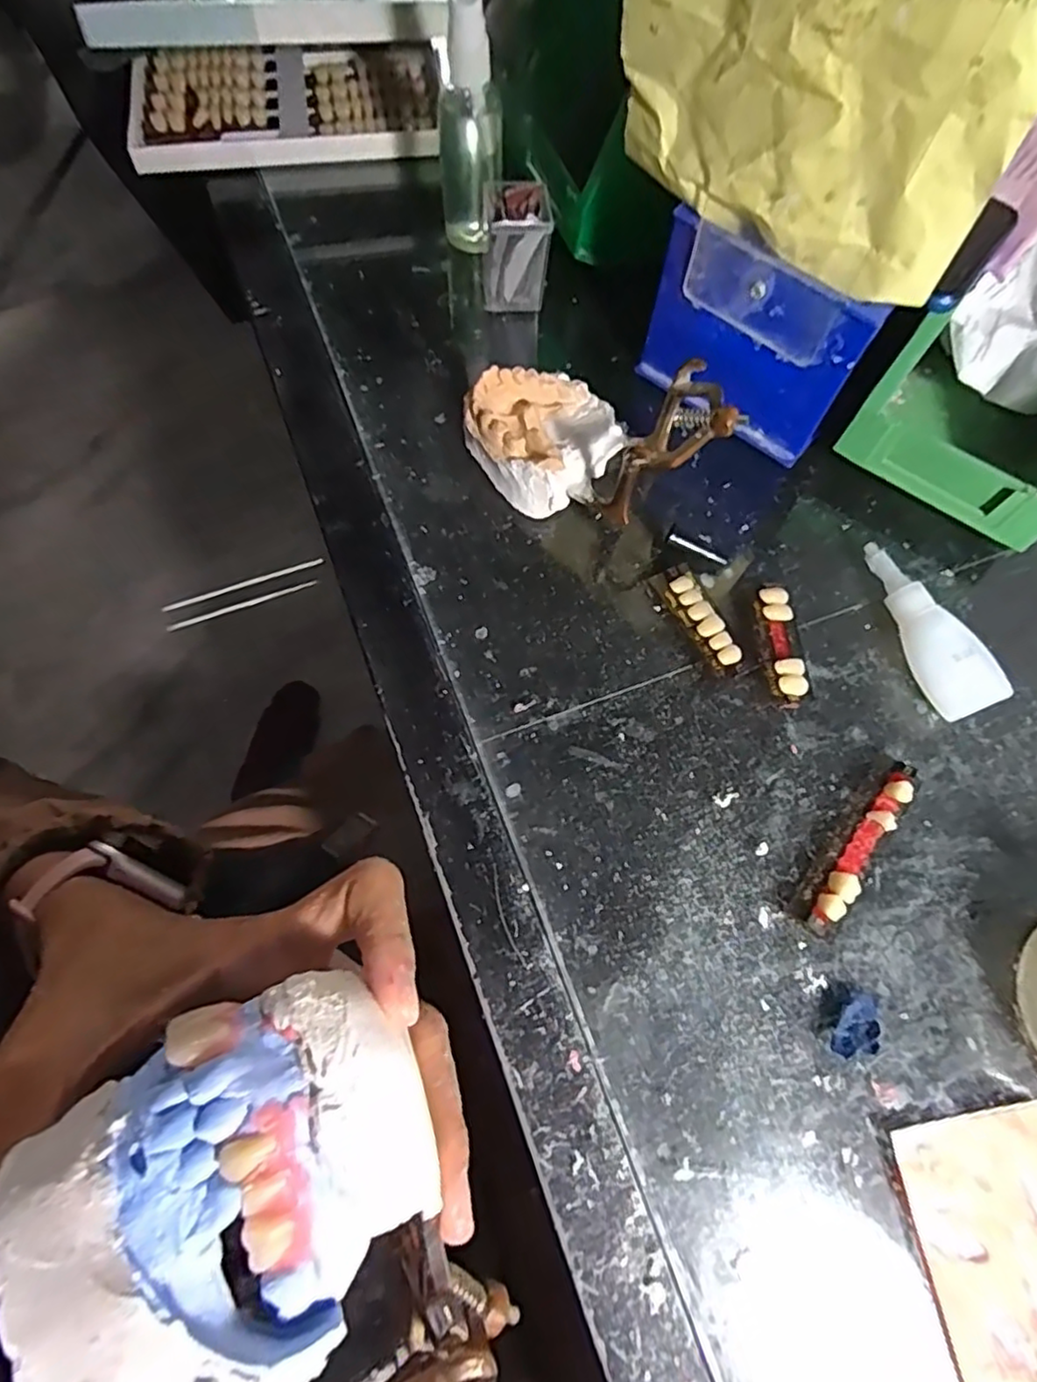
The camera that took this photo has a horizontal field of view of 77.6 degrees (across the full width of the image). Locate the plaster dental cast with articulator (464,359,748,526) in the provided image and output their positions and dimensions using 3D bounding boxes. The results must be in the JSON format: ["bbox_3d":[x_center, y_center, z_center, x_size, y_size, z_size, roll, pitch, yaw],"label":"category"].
[{"bbox_3d":[0.033,-0.124,0.307,0.123,0.061,0.075,30,71,10],"label":"plaster dental cast with articulator"}]

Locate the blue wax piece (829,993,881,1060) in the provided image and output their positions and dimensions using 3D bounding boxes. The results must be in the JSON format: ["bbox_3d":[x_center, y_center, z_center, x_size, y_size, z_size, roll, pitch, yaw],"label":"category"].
[{"bbox_3d":[0.128,0.126,0.241,0.013,0.008,0.025,32,71,10],"label":"blue wax piece"}]

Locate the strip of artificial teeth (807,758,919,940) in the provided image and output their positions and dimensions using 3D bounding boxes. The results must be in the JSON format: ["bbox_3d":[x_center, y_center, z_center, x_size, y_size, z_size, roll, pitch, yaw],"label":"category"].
[{"bbox_3d":[0.141,0.064,0.264,0.011,0.011,0.082,37,72,12],"label":"strip of artificial teeth"}]

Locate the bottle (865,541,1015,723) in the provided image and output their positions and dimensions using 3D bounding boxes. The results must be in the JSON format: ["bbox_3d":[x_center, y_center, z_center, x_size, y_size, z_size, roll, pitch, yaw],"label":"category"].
[{"bbox_3d":[0.183,-0.028,0.296,0.028,0.022,0.087,-25,71,-11],"label":"bottle"}]

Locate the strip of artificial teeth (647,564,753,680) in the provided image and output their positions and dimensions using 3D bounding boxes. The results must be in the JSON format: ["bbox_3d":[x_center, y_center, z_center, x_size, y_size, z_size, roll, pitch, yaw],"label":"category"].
[{"bbox_3d":[0.086,-0.033,0.300,0.020,0.009,0.060,-28,72,-12],"label":"strip of artificial teeth"}]

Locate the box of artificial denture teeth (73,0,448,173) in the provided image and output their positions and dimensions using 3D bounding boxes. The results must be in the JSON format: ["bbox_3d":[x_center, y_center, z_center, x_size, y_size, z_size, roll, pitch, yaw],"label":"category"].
[{"bbox_3d":[-0.153,-0.395,0.402,0.191,0.074,0.101,-9,69,-5],"label":"box of artificial denture teeth"}]

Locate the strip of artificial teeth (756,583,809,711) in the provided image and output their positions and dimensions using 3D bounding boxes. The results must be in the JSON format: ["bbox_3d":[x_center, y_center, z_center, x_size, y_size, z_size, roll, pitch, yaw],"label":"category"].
[{"bbox_3d":[0.121,-0.021,0.297,0.016,0.012,0.058,-1,69,-2],"label":"strip of artificial teeth"}]

